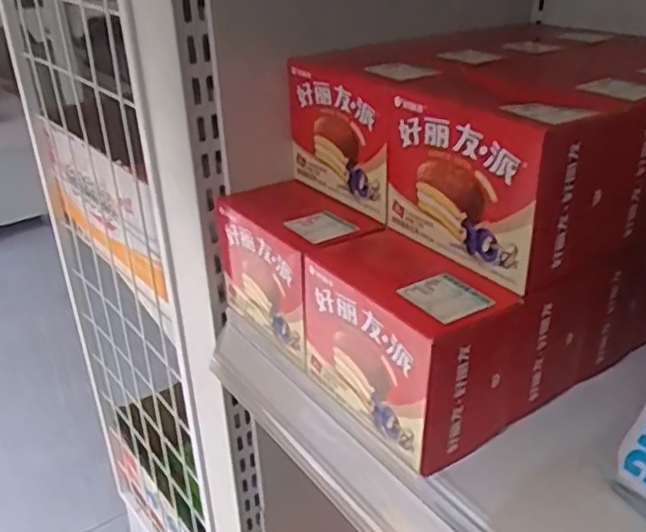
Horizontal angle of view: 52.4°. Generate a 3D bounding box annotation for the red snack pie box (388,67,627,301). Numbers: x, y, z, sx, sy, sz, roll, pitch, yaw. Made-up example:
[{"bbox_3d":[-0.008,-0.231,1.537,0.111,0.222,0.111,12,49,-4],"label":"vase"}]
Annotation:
[{"bbox_3d":[0.094,-0.056,0.359,0.068,0.090,0.110,-21,34,-30],"label":"red snack pie box"}]

